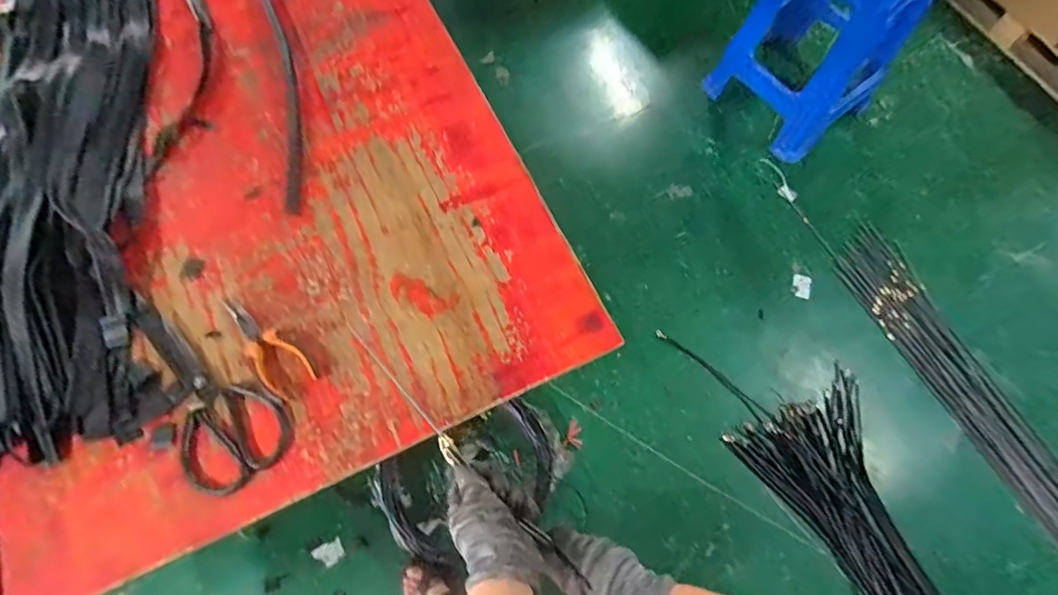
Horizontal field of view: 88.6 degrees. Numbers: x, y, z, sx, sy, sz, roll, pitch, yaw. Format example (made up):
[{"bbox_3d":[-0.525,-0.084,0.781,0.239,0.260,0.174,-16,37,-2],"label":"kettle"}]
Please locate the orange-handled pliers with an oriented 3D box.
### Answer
[{"bbox_3d":[-0.314,0.050,0.639,0.051,0.012,0.153,-39,74,-15],"label":"orange-handled pliers"}]

